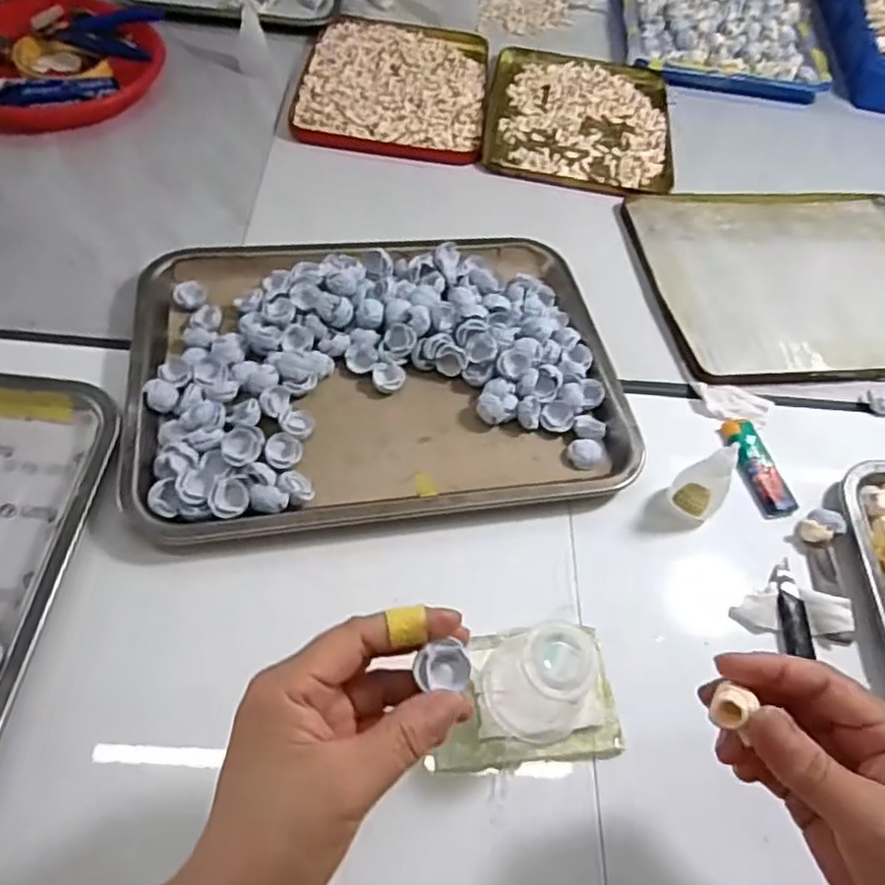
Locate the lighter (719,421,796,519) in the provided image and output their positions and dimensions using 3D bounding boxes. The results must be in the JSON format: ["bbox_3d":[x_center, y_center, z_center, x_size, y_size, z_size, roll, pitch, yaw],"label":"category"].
[{"bbox_3d":[0.241,0.017,0.498,0.030,0.012,0.082,-6,58,-10],"label":"lighter"}]

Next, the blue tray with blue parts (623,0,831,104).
[{"bbox_3d":[0.365,-0.581,0.883,0.245,0.030,0.333,6,57,-2],"label":"blue tray with blue parts"}]

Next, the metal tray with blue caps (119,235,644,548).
[{"bbox_3d":[-0.047,-0.057,0.502,0.352,0.043,0.265,-6,58,-10],"label":"metal tray with blue caps"}]

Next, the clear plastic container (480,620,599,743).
[{"bbox_3d":[0.051,0.129,0.352,0.053,0.074,0.050,7,57,-1],"label":"clear plastic container"}]

